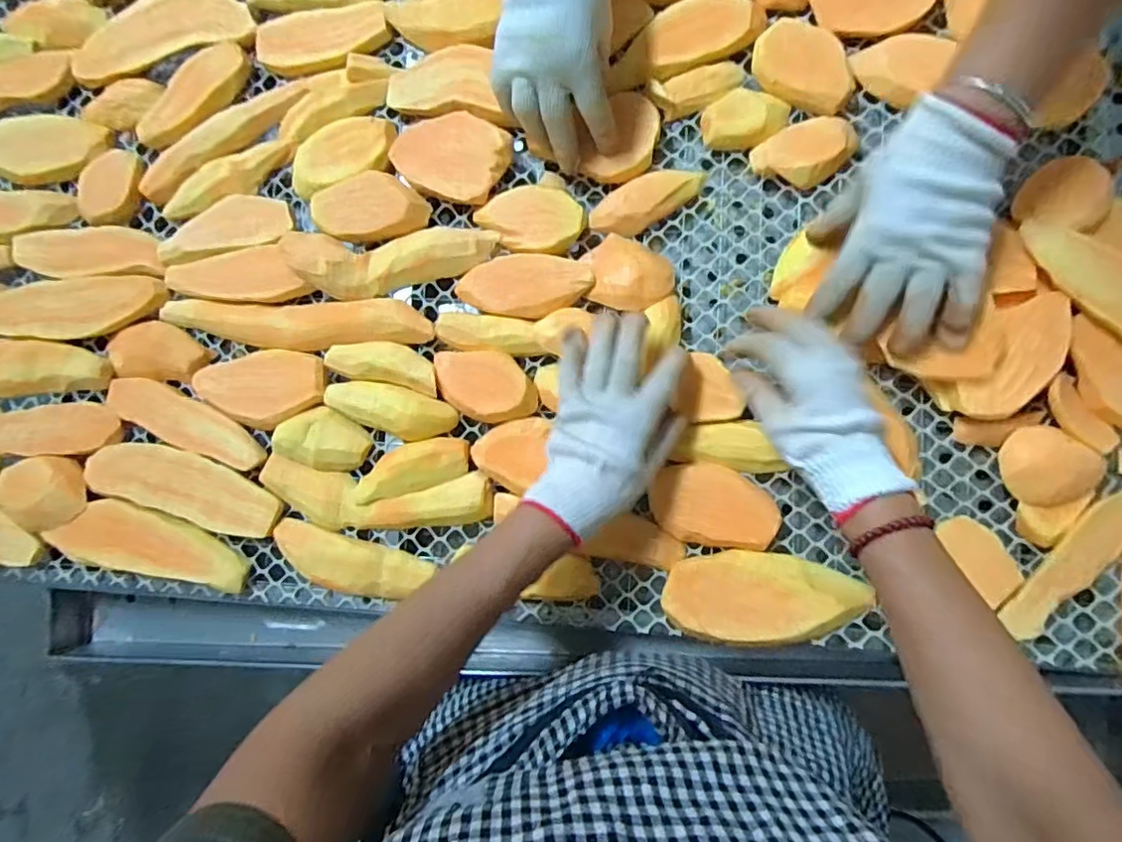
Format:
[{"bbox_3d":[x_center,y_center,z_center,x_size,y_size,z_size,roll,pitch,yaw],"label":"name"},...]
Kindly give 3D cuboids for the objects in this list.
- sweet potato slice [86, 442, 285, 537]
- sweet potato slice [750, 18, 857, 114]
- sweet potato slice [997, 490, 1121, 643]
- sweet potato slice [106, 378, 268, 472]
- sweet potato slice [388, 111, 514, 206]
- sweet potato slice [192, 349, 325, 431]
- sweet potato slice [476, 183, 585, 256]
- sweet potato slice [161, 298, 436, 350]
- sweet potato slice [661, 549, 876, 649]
[{"bbox_3d":[-0.359,0.063,0.546,0.198,0.016,0.059,17,89,11],"label":"sweet potato slice"},{"bbox_3d":[0.214,-0.311,0.501,0.091,0.013,0.056,31,92,11],"label":"sweet potato slice"},{"bbox_3d":[0.395,0.103,0.437,0.040,0.012,0.155,45,94,10],"label":"sweet potato slice"},{"bbox_3d":[-0.368,0.000,0.557,0.182,0.014,0.049,23,91,11],"label":"sweet potato slice"},{"bbox_3d":[-0.103,-0.249,0.535,0.099,0.017,0.082,25,91,11],"label":"sweet potato slice"},{"bbox_3d":[-0.291,-0.031,0.550,0.136,0.016,0.072,-1,86,10],"label":"sweet potato slice"},{"bbox_3d":[-0.030,-0.184,0.523,0.100,0.010,0.058,6,87,11],"label":"sweet potato slice"},{"bbox_3d":[-0.255,-0.094,0.545,0.278,0.016,0.045,2,86,10],"label":"sweet potato slice"},{"bbox_3d":[0.164,0.145,0.468,0.154,0.015,0.072,-2,86,10],"label":"sweet potato slice"}]

